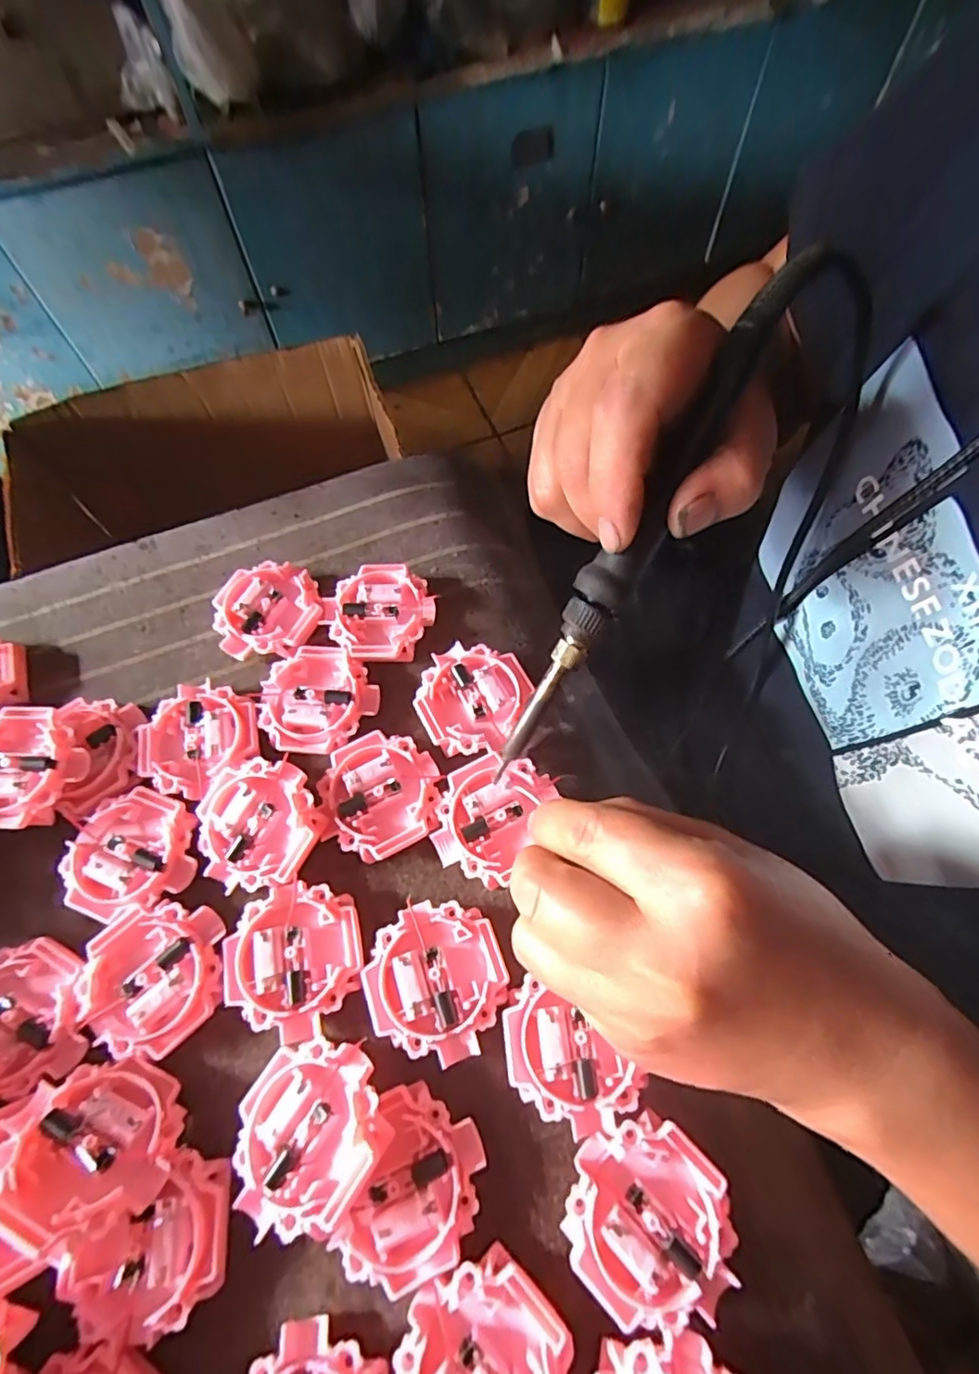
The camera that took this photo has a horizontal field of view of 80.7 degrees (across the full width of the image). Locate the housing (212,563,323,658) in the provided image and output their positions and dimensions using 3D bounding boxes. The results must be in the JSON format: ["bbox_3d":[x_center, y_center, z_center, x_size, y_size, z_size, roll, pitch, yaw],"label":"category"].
[{"bbox_3d":[-0.112,-0.039,0.296,0.053,0.015,0.051,-1,66,2],"label":"housing"}]

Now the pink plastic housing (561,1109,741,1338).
[{"bbox_3d":[0.054,0.177,0.192,0.051,0.016,0.054,-1,66,2],"label":"pink plastic housing"}]

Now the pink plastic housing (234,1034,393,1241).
[{"bbox_3d":[-0.062,0.151,0.196,0.051,0.013,0.048,-17,67,-5],"label":"pink plastic housing"}]

